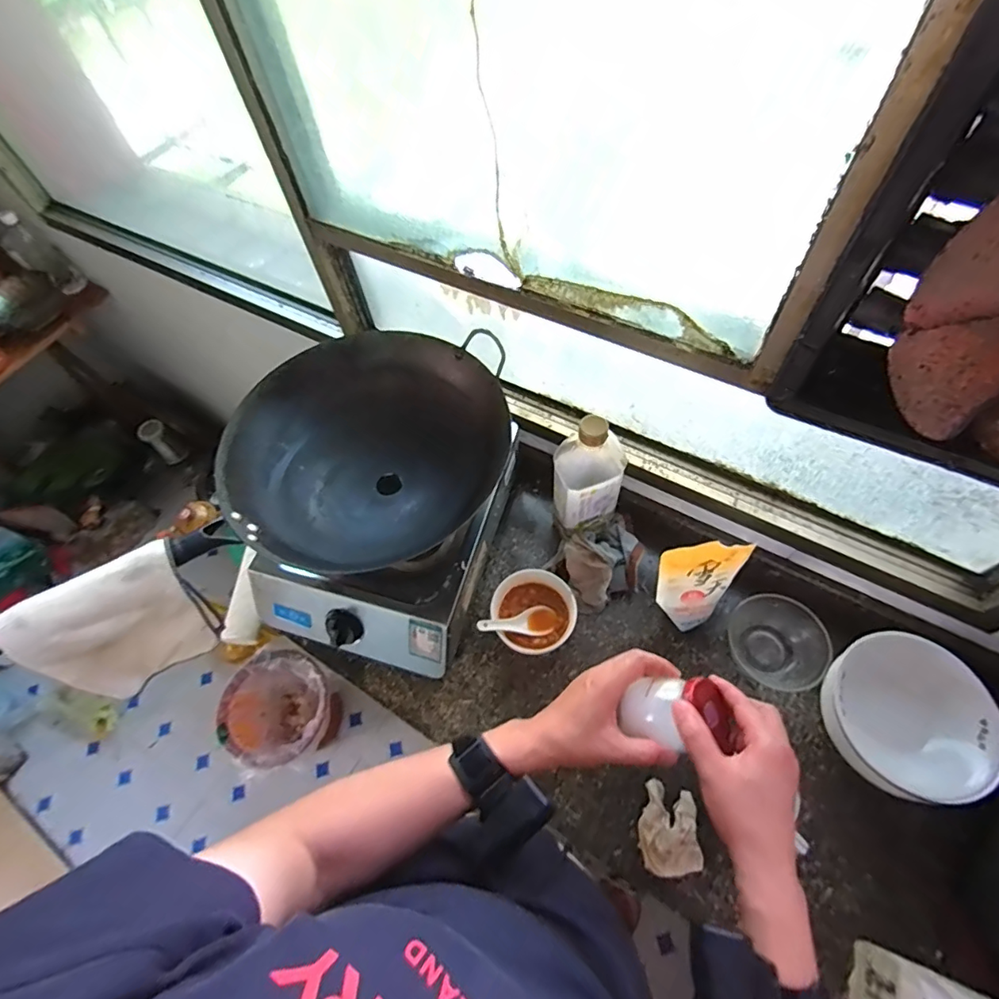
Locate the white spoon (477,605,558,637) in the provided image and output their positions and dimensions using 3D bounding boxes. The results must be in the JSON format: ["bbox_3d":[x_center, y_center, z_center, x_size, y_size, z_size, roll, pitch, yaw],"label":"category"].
[{"bbox_3d":[0.024,0.172,0.708,0.121,0.020,0.041,2,56,-28],"label":"white spoon"}]

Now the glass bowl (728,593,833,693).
[{"bbox_3d":[0.370,0.189,0.686,0.115,0.057,0.099,37,69,22],"label":"glass bowl"}]

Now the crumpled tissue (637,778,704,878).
[{"bbox_3d":[0.200,0.388,0.606,0.068,0.022,0.094,-5,60,2],"label":"crumpled tissue"}]

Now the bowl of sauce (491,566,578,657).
[{"bbox_3d":[0.048,0.162,0.724,0.113,0.055,0.109,-2,60,3],"label":"bowl of sauce"}]

